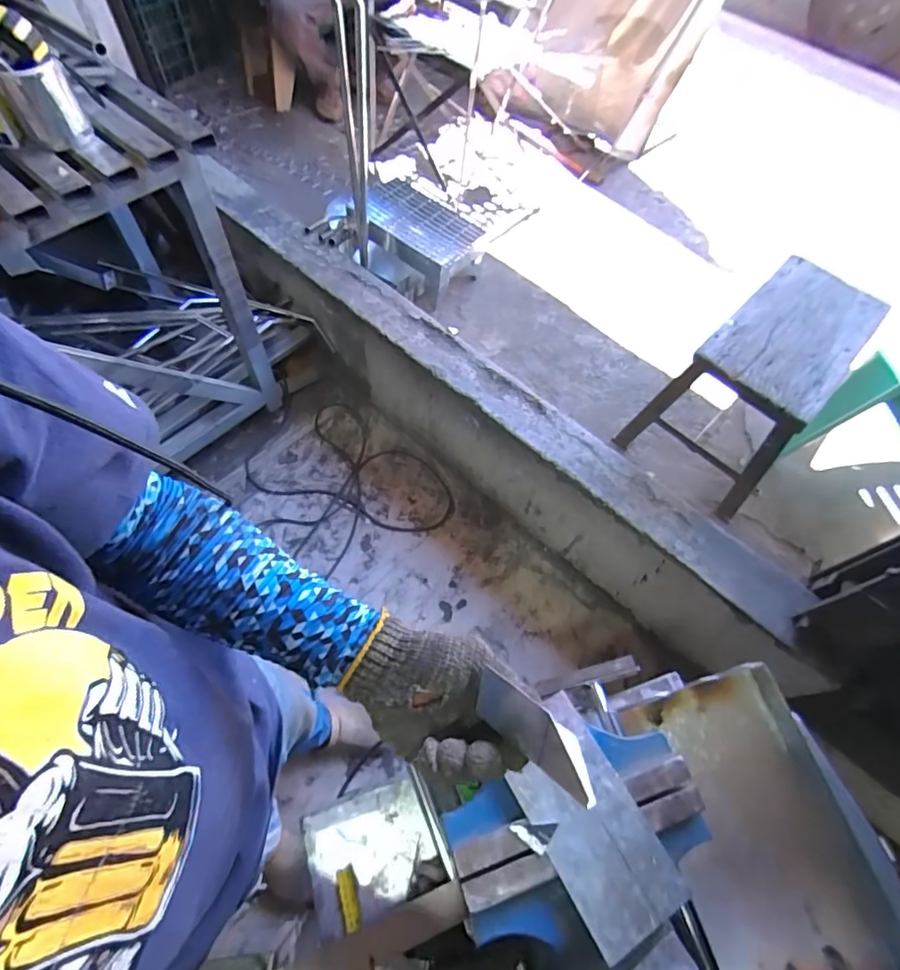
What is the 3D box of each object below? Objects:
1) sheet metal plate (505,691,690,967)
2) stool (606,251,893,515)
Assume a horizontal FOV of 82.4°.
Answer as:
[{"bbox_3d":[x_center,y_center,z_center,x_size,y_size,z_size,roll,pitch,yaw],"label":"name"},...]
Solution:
[{"bbox_3d":[0.134,0.325,0.506,0.101,0.009,0.201,-24,64,-18],"label":"sheet metal plate"},{"bbox_3d":[0.705,-0.231,1.226,0.322,0.395,0.419,39,67,16],"label":"stool"}]

